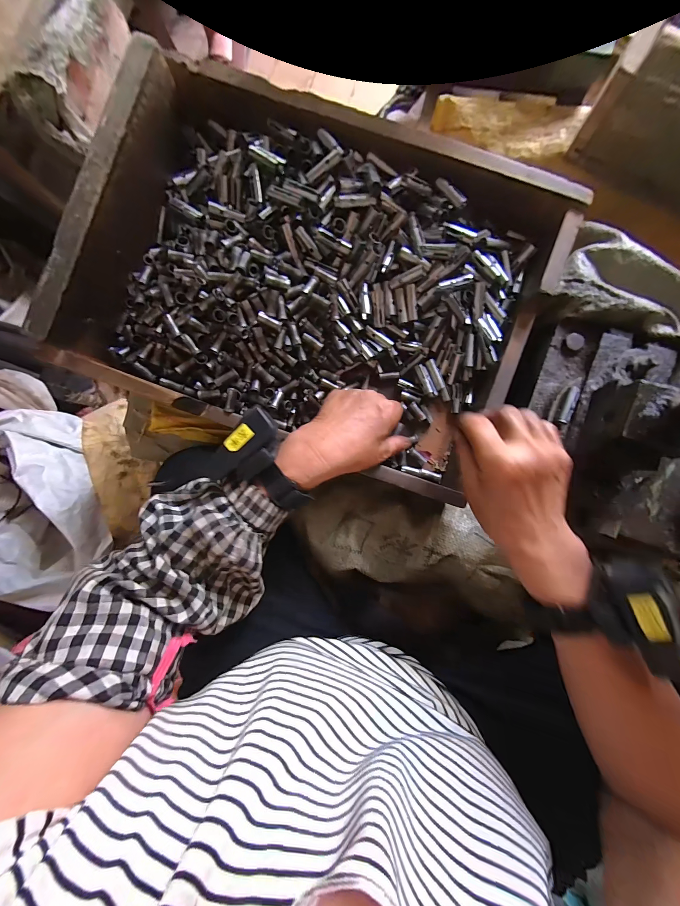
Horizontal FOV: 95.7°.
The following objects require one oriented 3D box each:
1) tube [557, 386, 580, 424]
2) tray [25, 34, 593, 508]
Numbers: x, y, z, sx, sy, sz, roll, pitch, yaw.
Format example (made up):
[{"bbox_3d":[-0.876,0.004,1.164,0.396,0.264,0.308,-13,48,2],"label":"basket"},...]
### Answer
[{"bbox_3d":[0.241,-0.050,0.328,0.011,0.014,0.040,21,88,7],"label":"tube"},{"bbox_3d":[-0.029,-0.182,0.335,0.457,0.083,0.333,20,98,-6],"label":"tray"}]

